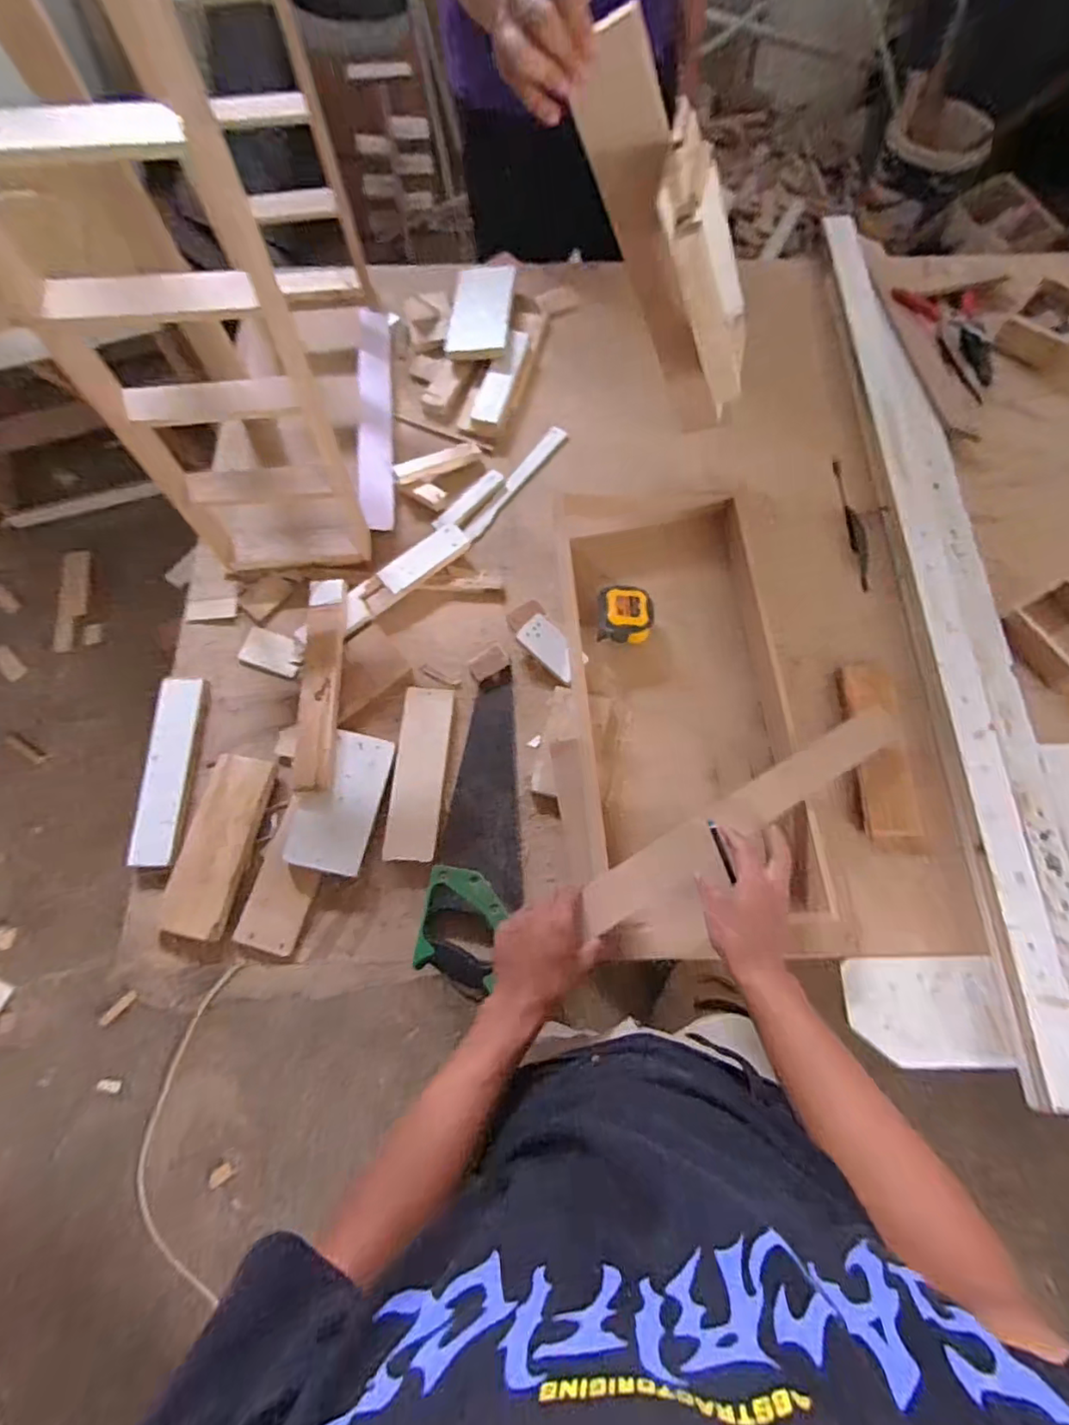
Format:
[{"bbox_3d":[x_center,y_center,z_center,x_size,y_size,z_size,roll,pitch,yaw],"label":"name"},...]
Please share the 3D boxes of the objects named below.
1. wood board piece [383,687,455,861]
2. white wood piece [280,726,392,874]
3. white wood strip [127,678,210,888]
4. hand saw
[{"bbox_3d":[-0.152,0.076,0.765,0.065,0.008,0.232,3,72,2],"label":"wood board piece"},{"bbox_3d":[-0.248,0.111,0.737,0.099,0.012,0.175,16,73,-7],"label":"white wood piece"},{"bbox_3d":[-0.487,0.084,0.755,0.053,0.023,0.269,0,72,1],"label":"white wood strip"},{"bbox_3d":[-0.063,0.148,0.742,0.110,0.032,0.380,10,72,4],"label":"hand saw"}]

